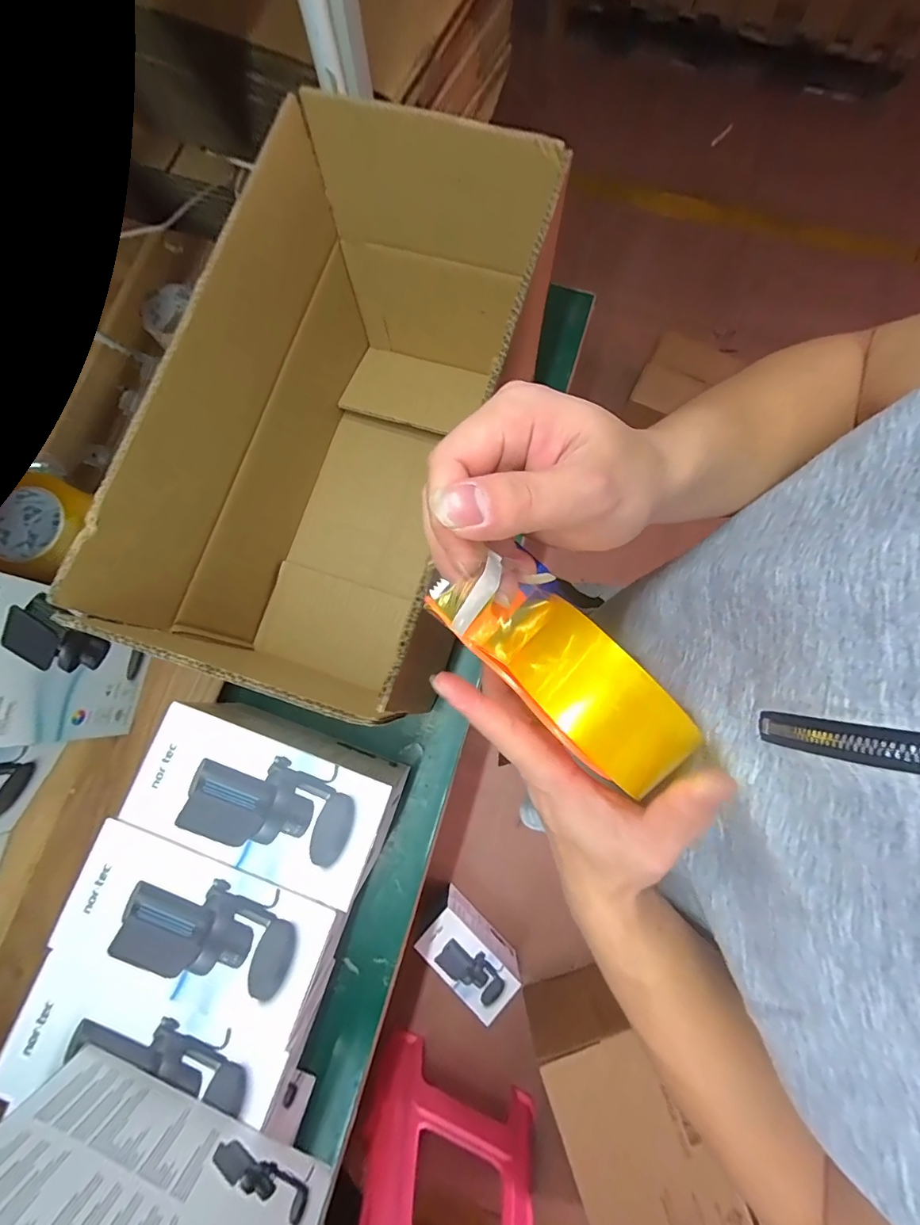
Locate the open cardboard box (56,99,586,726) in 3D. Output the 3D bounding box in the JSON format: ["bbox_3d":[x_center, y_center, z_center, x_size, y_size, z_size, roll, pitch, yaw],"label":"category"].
[{"bbox_3d":[-0.104,-0.176,0.497,0.269,0.296,0.480,18,80,4],"label":"open cardboard box"}]

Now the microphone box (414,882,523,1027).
[{"bbox_3d":[0.021,0.828,1.157,0.235,0.179,0.132,43,82,8],"label":"microphone box"}]

